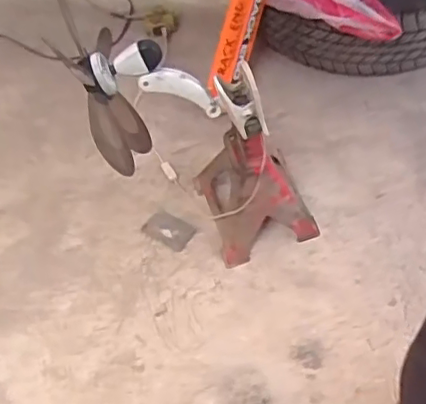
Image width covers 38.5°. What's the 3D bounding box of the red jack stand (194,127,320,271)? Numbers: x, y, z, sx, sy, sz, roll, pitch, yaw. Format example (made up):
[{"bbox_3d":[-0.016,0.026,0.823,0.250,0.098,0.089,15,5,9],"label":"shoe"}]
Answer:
[{"bbox_3d":[0.085,-0.049,1.303,0.219,0.298,0.223,-20,59,-4],"label":"red jack stand"}]

